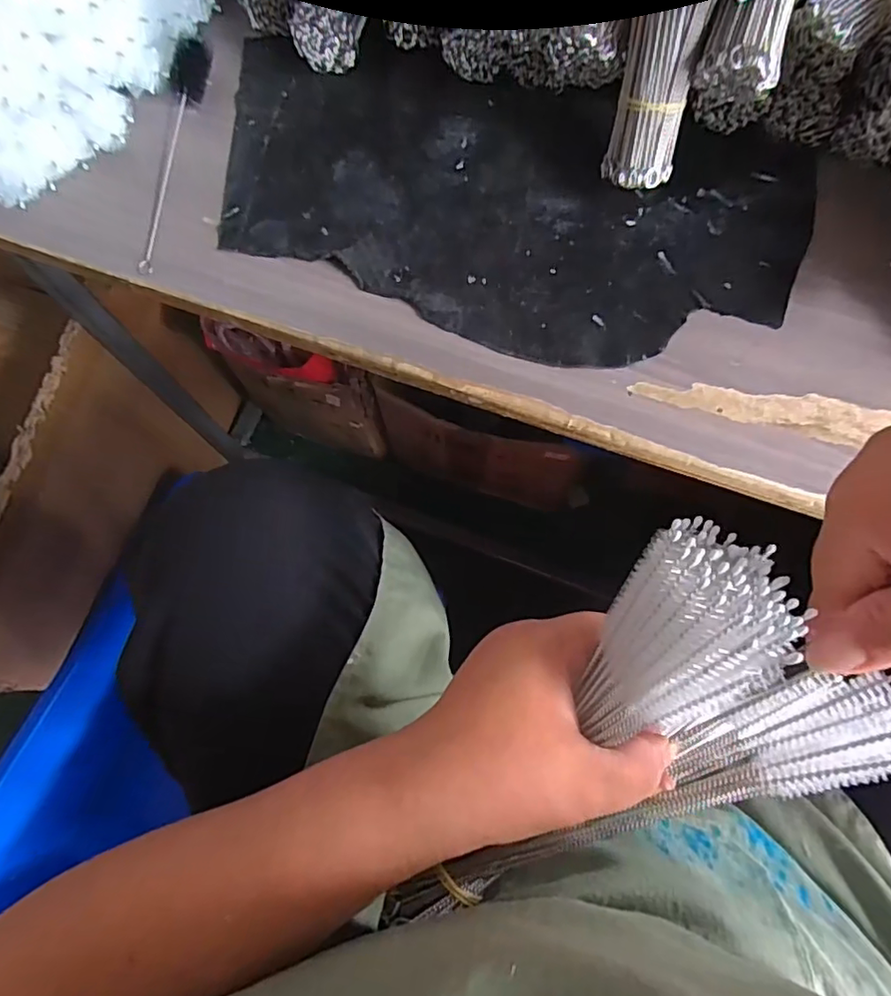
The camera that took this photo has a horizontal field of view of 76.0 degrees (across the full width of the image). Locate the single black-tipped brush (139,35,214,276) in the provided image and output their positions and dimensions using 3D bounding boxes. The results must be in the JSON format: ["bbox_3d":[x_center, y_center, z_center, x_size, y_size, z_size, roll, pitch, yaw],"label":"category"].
[{"bbox_3d":[-0.187,-0.240,0.390,0.023,0.017,0.187,2,73,2],"label":"single black-tipped brush"}]

